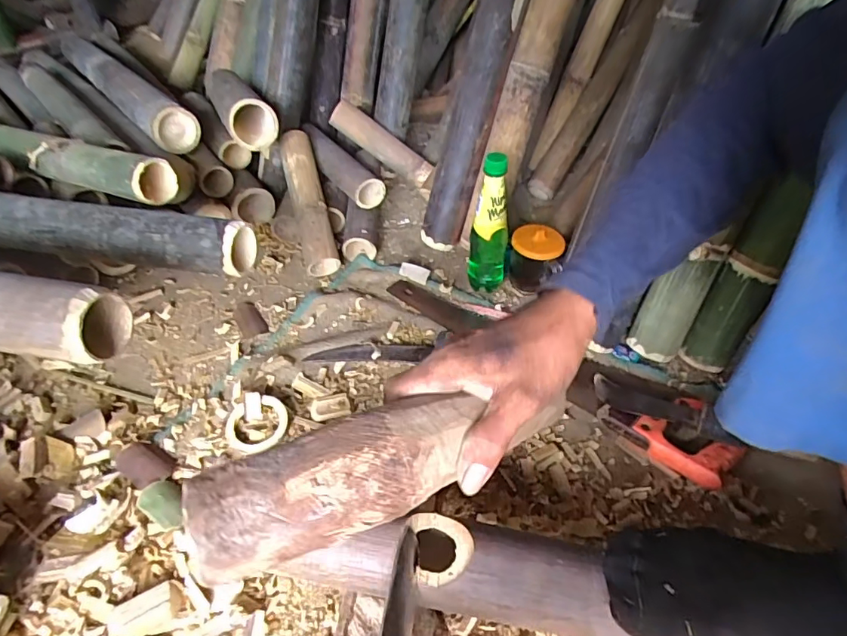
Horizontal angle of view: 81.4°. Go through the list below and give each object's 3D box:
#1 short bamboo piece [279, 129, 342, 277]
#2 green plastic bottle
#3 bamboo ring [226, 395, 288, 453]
[{"bbox_3d":[-0.196,-0.196,0.840,0.054,0.066,0.263,-12,72,-14],"label":"short bamboo piece"},{"bbox_3d":[0.103,-0.137,0.732,0.059,0.228,0.058,6,45,4],"label":"green plastic bottle"},{"bbox_3d":[-0.199,0.128,0.590,0.072,0.012,0.069,1,45,-1],"label":"bamboo ring"}]

